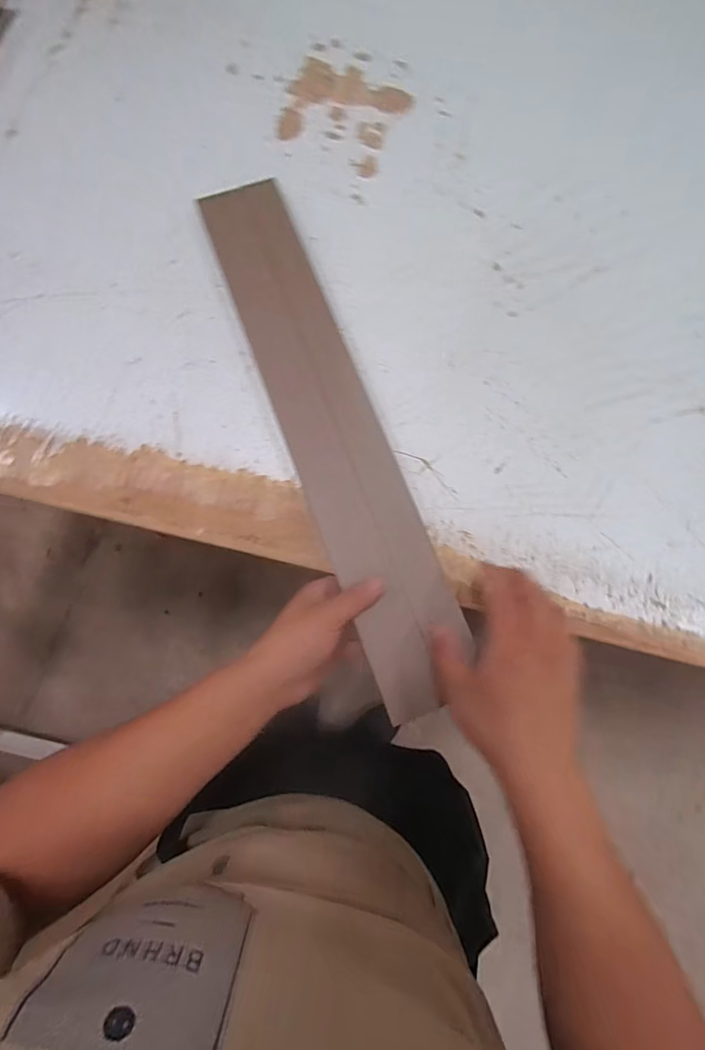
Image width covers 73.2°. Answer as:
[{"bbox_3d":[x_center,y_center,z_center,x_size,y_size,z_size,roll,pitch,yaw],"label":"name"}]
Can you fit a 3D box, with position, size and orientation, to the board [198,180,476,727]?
[{"bbox_3d":[-0.022,-0.103,0.445,0.089,0.017,0.533,-19,77,-5],"label":"board"}]

